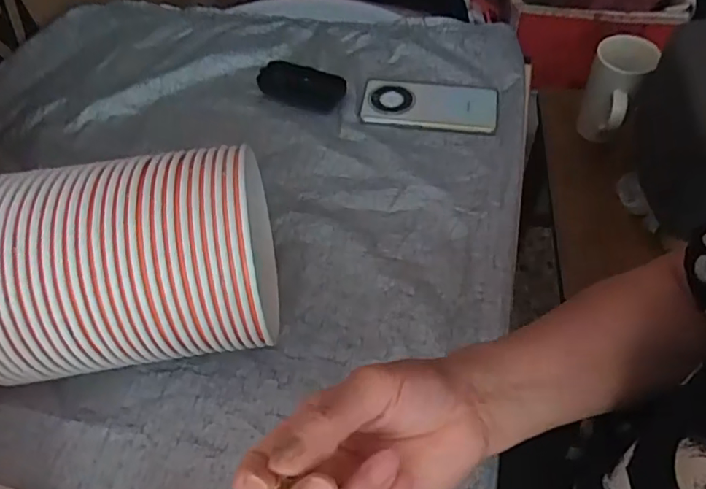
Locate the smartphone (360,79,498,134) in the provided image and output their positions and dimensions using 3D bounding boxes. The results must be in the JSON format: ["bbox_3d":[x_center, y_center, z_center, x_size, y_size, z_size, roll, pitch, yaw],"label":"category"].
[{"bbox_3d":[0.093,-0.172,0.647,0.159,0.008,0.083,4,55,4],"label":"smartphone"}]

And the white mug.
[{"bbox_3d":[0.378,-0.225,0.779,0.077,0.133,0.082,22,59,17],"label":"white mug"}]

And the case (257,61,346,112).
[{"bbox_3d":[-0.065,-0.200,0.668,0.105,0.023,0.045,16,57,13],"label":"case"}]

